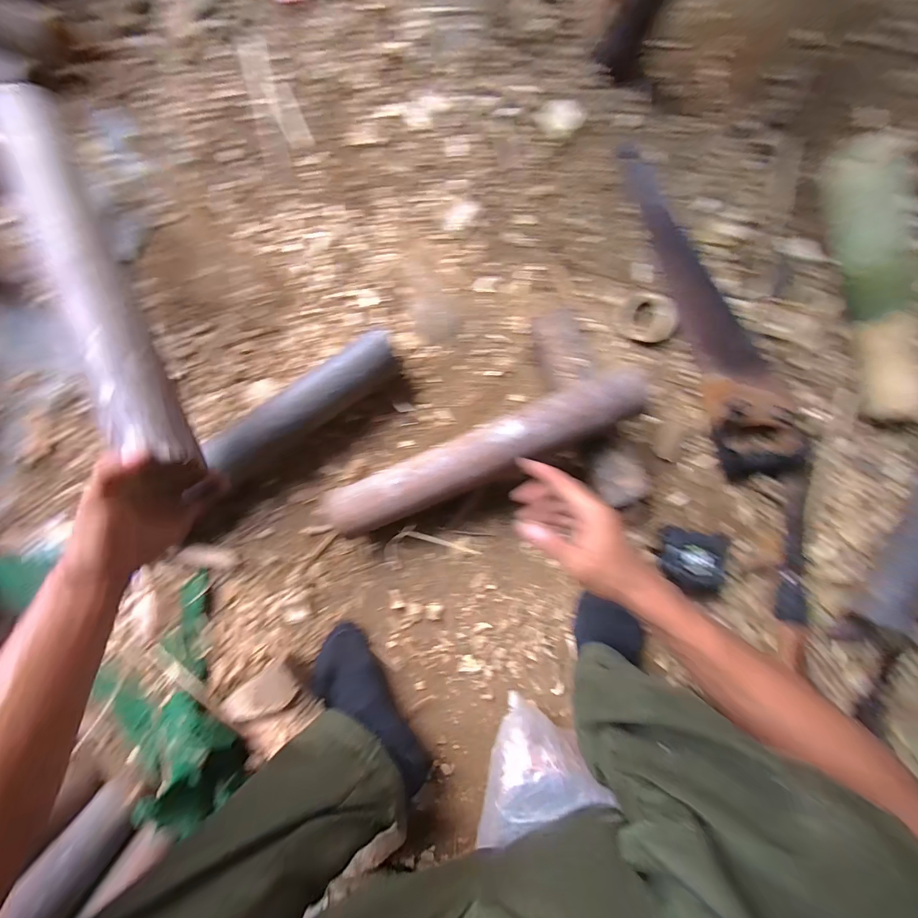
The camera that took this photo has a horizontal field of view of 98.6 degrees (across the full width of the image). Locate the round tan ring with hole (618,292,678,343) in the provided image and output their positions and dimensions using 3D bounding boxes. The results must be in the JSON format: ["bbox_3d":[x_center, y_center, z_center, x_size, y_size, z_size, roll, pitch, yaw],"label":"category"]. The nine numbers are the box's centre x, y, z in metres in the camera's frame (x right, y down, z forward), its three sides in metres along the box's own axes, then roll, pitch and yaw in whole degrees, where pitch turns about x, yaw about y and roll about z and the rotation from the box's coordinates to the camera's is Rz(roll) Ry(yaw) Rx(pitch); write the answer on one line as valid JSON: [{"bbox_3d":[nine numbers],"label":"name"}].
[{"bbox_3d":[0.269,-0.203,0.563,0.074,0.025,0.068,0,92,-2],"label":"round tan ring with hole"}]

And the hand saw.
[{"bbox_3d":[0.366,-0.214,0.558,0.121,0.035,0.503,-21,92,-1],"label":"hand saw"}]

